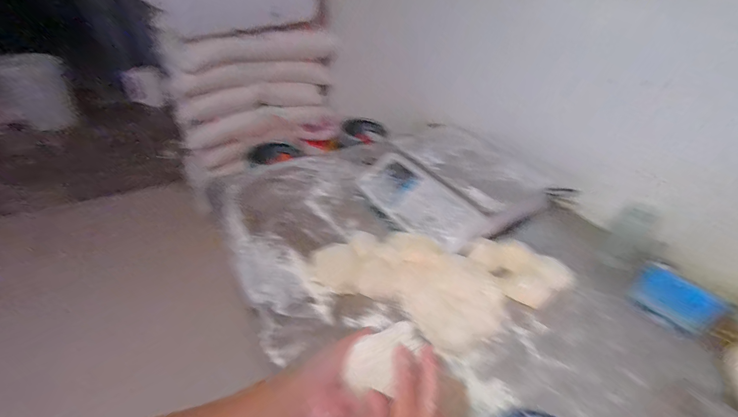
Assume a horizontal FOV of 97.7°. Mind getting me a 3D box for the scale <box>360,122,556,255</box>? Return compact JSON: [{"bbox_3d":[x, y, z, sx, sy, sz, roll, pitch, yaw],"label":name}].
[{"bbox_3d":[0.204,-0.078,0.779,0.364,0.096,0.346,-26,47,-31],"label":"scale"}]

